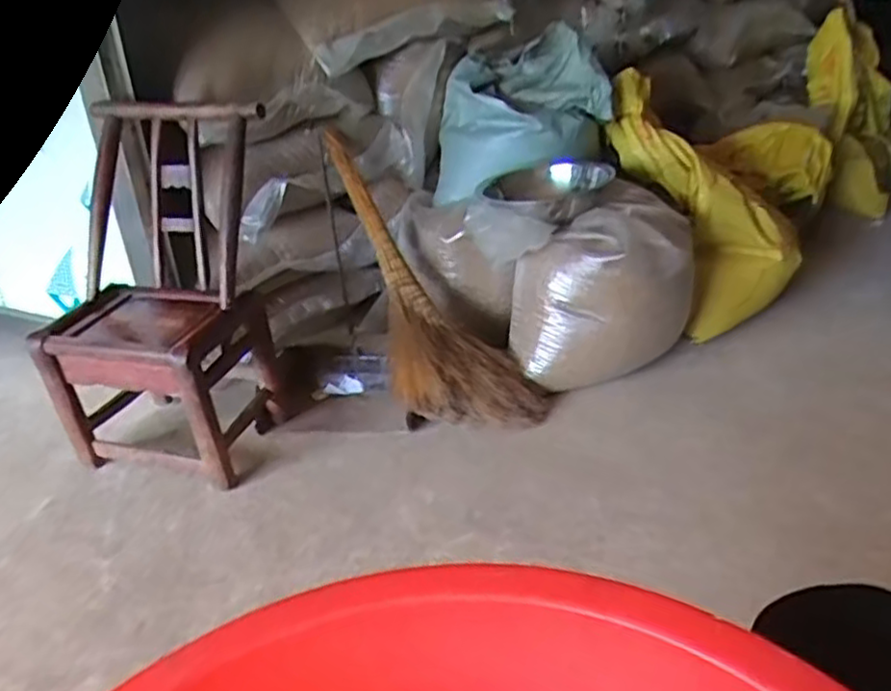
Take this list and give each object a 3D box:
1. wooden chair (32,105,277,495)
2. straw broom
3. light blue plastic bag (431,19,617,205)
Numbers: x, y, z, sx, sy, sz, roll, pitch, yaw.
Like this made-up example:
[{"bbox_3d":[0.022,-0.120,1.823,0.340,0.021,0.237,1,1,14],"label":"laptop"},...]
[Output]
[{"bbox_3d":[-0.534,-0.088,1.338,0.375,0.632,0.295,5,29,21],"label":"wooden chair"},{"bbox_3d":[-0.082,-0.134,1.520,0.276,0.079,0.755,-22,70,-28],"label":"straw broom"},{"bbox_3d":[0.163,-0.500,1.614,0.325,0.336,0.288,-13,28,-13],"label":"light blue plastic bag"}]

